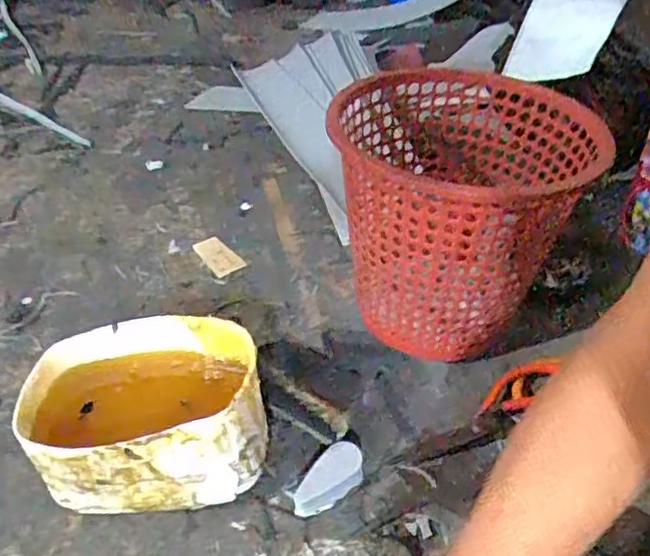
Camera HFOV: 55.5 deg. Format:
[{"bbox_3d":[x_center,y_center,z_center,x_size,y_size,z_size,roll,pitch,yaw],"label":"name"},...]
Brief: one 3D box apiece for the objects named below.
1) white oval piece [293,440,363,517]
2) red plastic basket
[{"bbox_3d":[0.002,0.183,0.563,0.075,0.024,0.037,-28,47,-26],"label":"white oval piece"},{"bbox_3d":[0.129,-0.064,0.673,0.218,0.246,0.245,-8,41,-6],"label":"red plastic basket"}]

